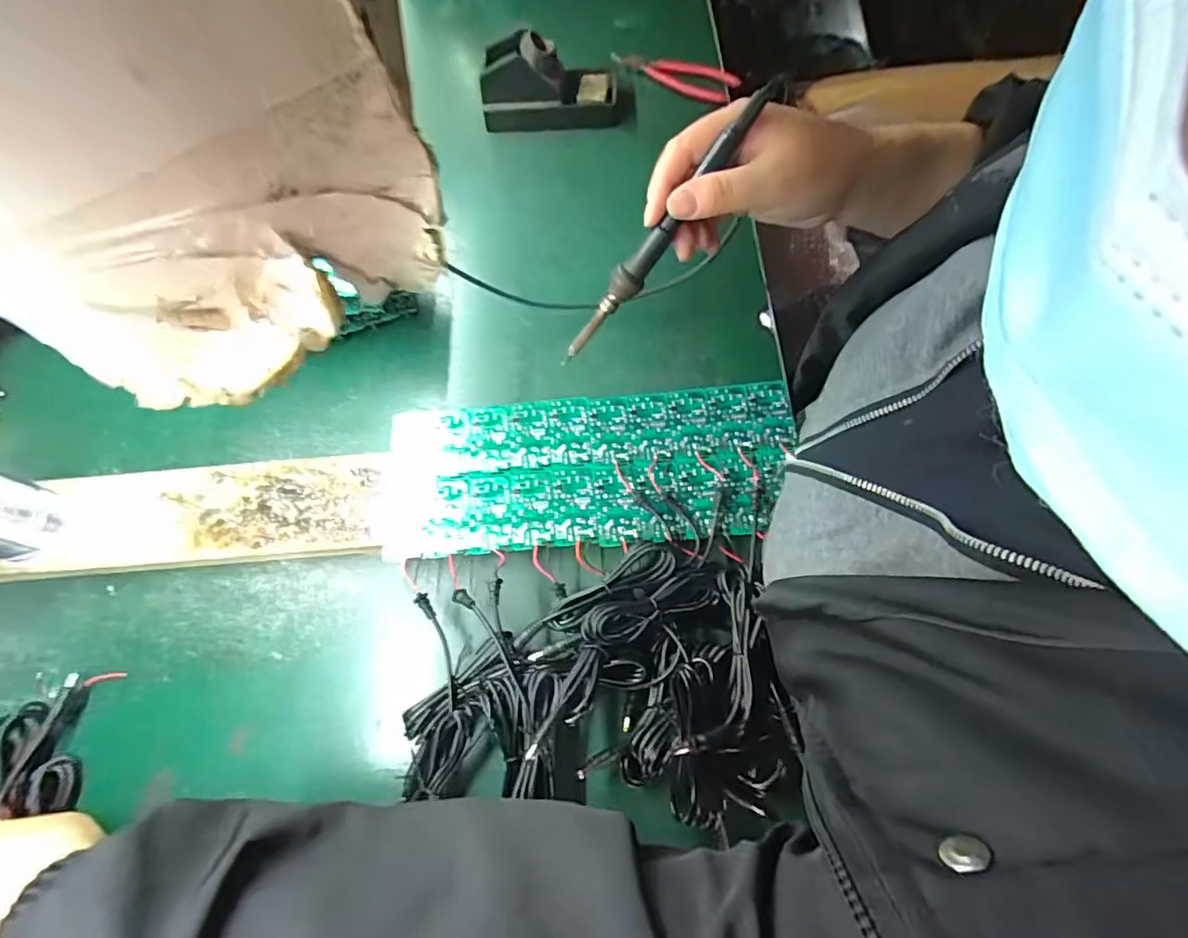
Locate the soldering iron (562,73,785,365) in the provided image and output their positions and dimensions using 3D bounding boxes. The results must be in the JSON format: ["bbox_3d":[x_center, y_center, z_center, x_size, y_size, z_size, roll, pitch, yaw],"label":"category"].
[{"bbox_3d":[0.044,-0.153,0.356,0.215,0.022,0.015,-49,67,26],"label":"soldering iron"}]

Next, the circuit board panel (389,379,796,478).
[{"bbox_3d":[-0.003,-0.034,0.445,0.326,0.004,0.062,-4,66,1],"label":"circuit board panel"}]

